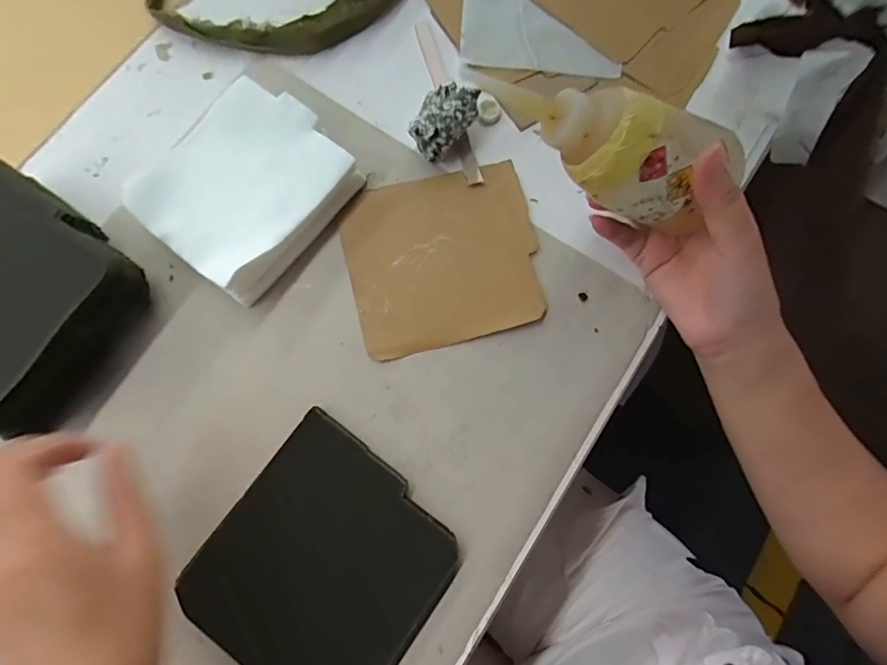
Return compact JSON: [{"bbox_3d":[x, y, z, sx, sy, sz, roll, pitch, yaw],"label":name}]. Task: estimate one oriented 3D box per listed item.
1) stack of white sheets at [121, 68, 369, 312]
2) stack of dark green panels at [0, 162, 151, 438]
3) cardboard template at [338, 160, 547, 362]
[{"bbox_3d":[-0.134,-0.099,0.350,0.108,0.034,0.128,36,78,9],"label":"stack of white sheets"},{"bbox_3d":[-0.282,-0.022,0.320,0.132,0.056,0.139,31,78,8],"label":"stack of dark green panels"},{"bbox_3d":[0.000,-0.055,0.356,0.132,0.005,0.125,-15,76,-4],"label":"cardboard template"}]

